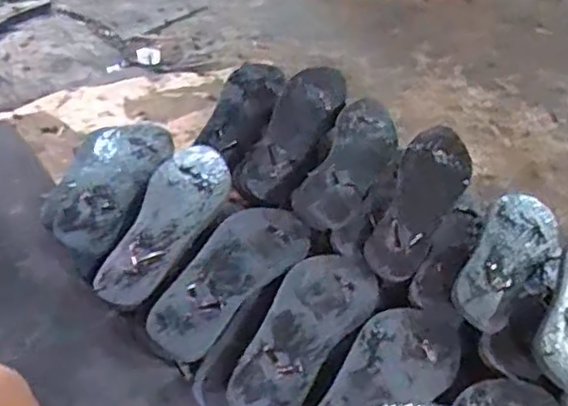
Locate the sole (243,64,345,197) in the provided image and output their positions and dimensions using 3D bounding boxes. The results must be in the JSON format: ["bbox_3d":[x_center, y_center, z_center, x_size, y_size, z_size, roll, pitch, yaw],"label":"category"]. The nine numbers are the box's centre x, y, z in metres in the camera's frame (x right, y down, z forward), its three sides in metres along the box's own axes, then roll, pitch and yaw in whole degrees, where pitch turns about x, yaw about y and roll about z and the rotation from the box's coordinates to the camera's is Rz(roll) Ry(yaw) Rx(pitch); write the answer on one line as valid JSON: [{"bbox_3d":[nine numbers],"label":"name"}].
[{"bbox_3d":[0.010,-0.106,0.940,0.082,0.027,0.221,26,71,21],"label":"sole"}]

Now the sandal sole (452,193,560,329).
[{"bbox_3d":[0.269,0.058,0.779,0.088,0.022,0.238,44,51,5],"label":"sandal sole"}]

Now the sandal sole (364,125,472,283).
[{"bbox_3d":[0.171,0.001,0.827,0.083,0.020,0.225,22,66,17],"label":"sandal sole"}]

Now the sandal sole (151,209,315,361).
[{"bbox_3d":[-0.060,0.081,0.758,0.097,0.032,0.260,27,44,22],"label":"sandal sole"}]

